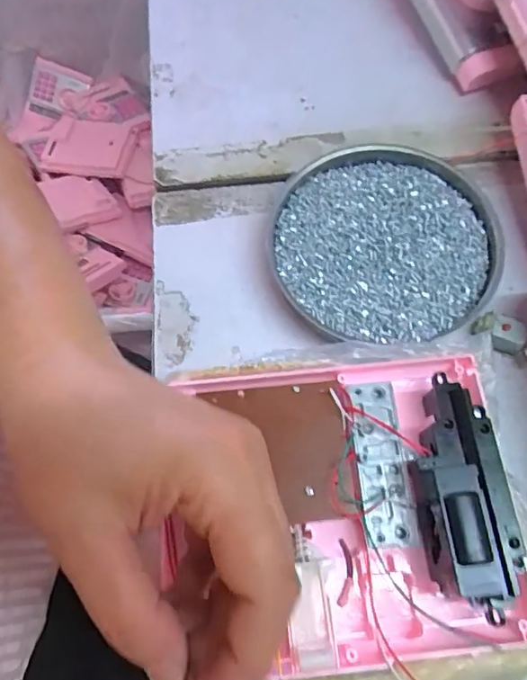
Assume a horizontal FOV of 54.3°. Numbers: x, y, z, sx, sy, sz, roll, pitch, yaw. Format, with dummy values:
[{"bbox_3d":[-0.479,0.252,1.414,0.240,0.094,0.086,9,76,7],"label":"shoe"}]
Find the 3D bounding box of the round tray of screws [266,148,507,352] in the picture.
[{"bbox_3d":[0.075,-0.060,0.311,0.137,0.028,0.132,-1,68,2],"label":"round tray of screws"}]

